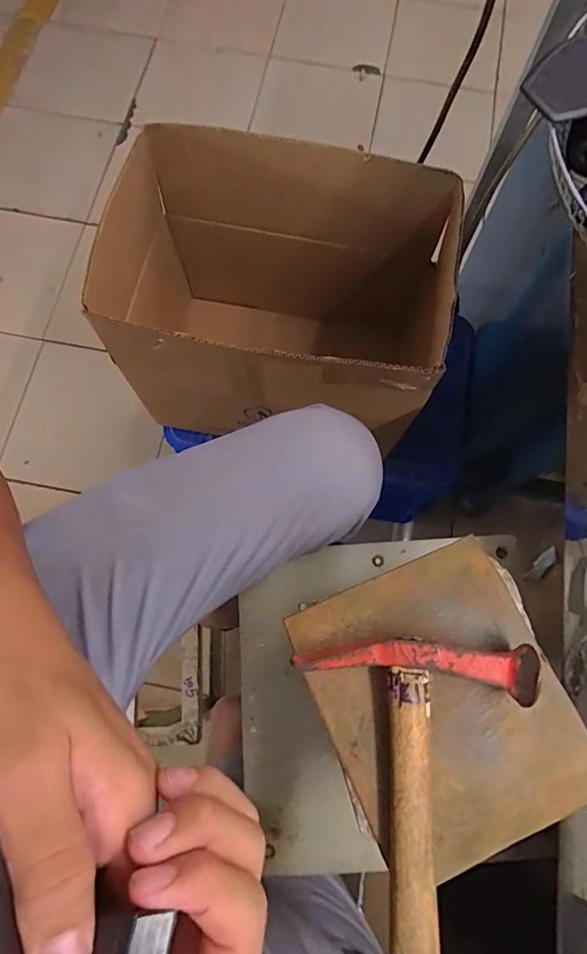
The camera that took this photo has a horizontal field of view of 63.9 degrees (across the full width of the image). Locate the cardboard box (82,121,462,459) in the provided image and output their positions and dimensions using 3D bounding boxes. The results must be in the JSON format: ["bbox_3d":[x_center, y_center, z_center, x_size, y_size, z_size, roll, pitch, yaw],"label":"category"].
[{"bbox_3d":[-0.034,-0.253,0.800,0.497,0.397,0.335,14,75,3],"label":"cardboard box"}]

